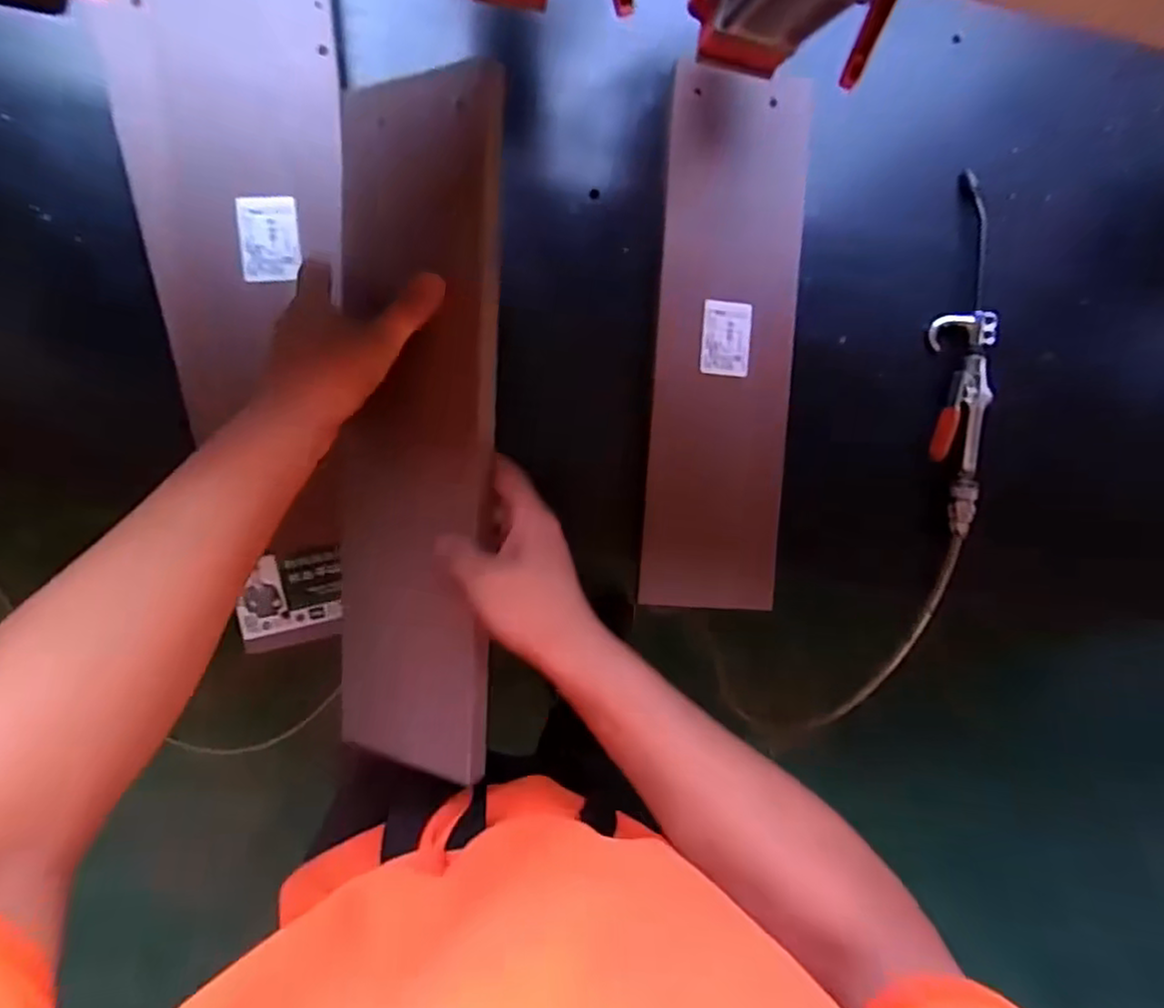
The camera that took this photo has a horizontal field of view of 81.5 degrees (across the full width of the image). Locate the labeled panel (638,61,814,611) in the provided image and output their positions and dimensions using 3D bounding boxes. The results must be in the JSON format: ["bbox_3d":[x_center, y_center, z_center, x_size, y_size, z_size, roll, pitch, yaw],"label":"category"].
[{"bbox_3d":[0.122,-0.133,0.573,0.120,0.022,0.437,3,95,-6],"label":"labeled panel"}]

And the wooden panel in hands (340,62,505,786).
[{"bbox_3d":[-0.112,-0.041,0.443,0.127,0.024,0.436,6,98,30],"label":"wooden panel in hands"}]

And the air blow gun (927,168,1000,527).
[{"bbox_3d":[0.346,-0.137,0.615,0.050,0.033,0.319,2,93,-8],"label":"air blow gun"}]

